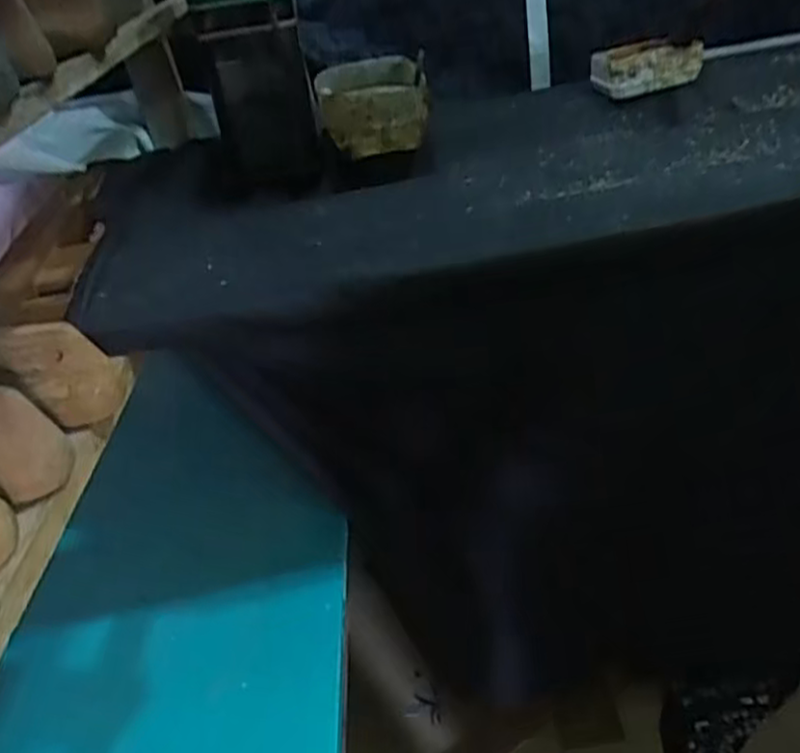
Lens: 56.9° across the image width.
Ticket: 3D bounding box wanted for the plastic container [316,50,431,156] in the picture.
[{"bbox_3d":[-0.034,-0.336,0.917,0.129,0.082,0.212,-7,32,4],"label":"plastic container"}]

